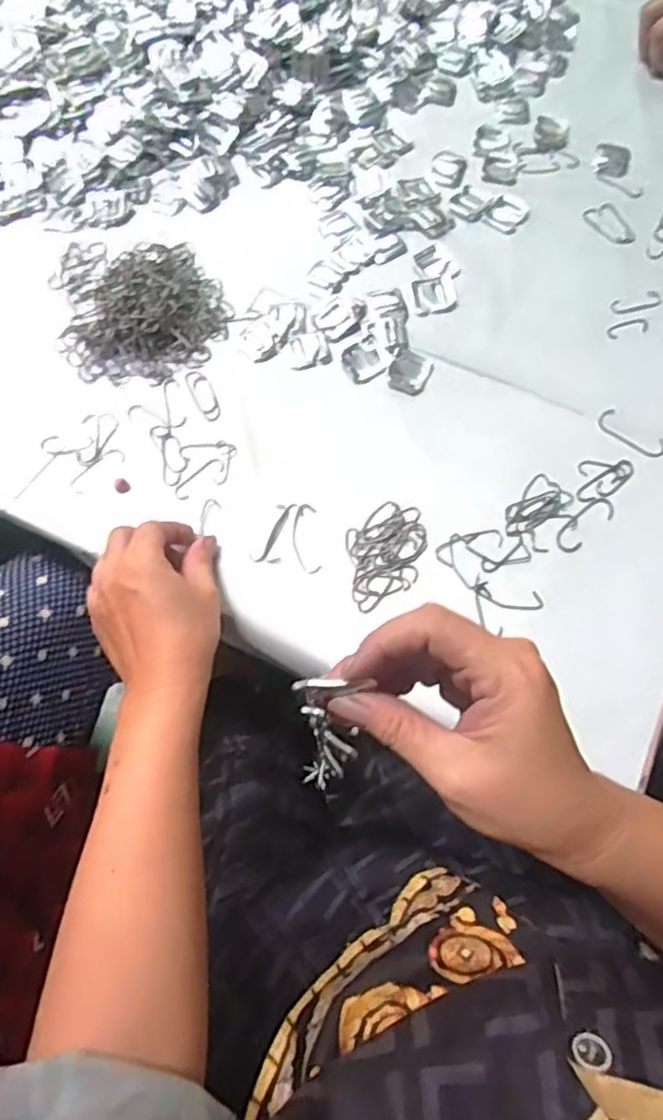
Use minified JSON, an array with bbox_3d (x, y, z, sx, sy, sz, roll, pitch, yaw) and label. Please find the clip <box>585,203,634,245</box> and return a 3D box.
[{"bbox_3d":[0.237,-0.283,0.563,0.029,0.004,0.046,-26,69,-9],"label":"clip"}]

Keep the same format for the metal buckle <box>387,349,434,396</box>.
[{"bbox_3d":[0.060,-0.144,0.510,0.030,0.007,0.036,24,70,11],"label":"metal buckle"}]

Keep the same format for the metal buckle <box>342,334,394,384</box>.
[{"bbox_3d":[0.027,-0.155,0.515,0.035,0.004,0.034,-28,70,-10],"label":"metal buckle"}]

